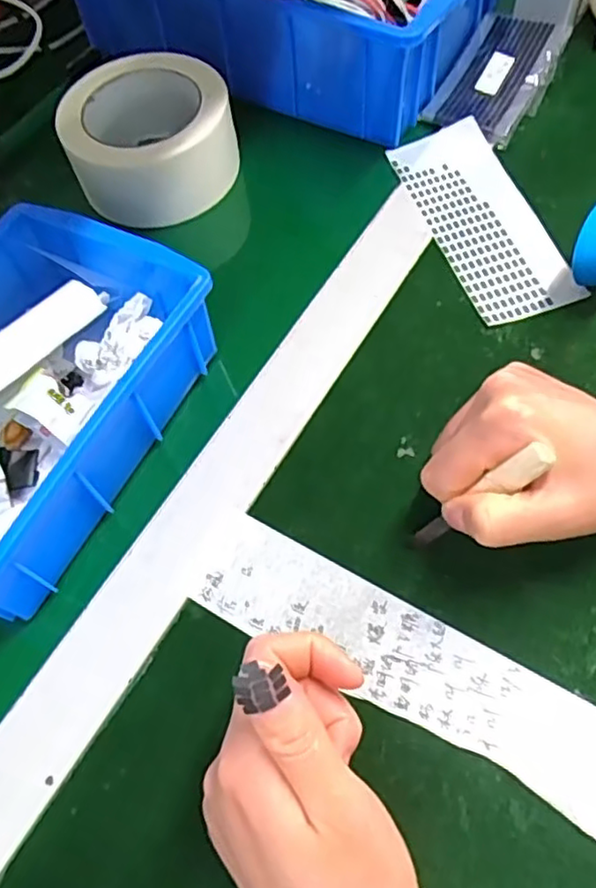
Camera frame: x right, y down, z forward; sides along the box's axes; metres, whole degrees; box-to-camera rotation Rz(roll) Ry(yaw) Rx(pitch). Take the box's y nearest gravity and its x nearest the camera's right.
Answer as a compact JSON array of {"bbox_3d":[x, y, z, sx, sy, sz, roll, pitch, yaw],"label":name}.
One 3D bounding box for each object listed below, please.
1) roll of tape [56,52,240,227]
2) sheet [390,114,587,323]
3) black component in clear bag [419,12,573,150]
[{"bbox_3d":[-0.098,-0.209,0.437,0.107,0.059,0.107,-2,63,3],"label":"roll of tape"},{"bbox_3d":[0.115,-0.147,0.414,0.063,0.009,0.161,-17,63,-5],"label":"sheet"},{"bbox_3d":[0.142,-0.264,0.460,0.066,0.020,0.109,28,68,16],"label":"black component in clear bag"}]

